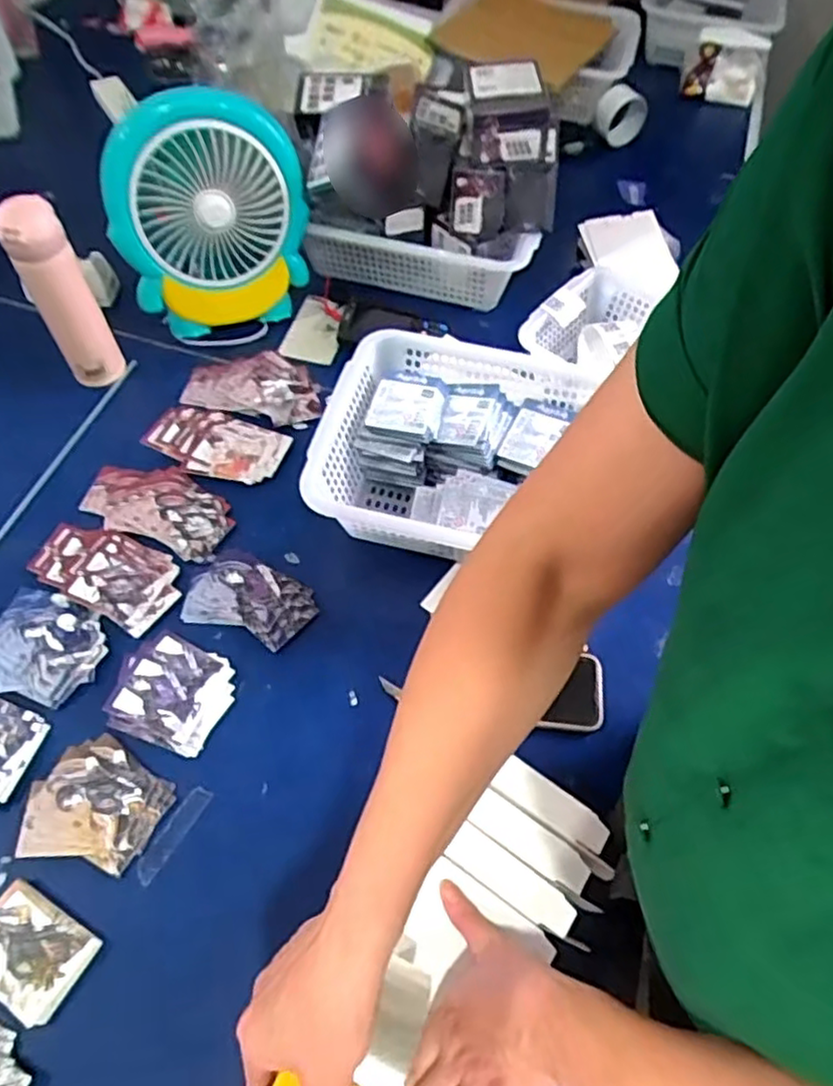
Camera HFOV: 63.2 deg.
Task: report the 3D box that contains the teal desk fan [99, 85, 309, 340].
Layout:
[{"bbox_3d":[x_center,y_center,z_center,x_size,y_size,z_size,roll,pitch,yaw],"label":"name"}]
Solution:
[{"bbox_3d":[-0.250,-0.386,0.834,0.233,0.256,0.091,-11,59,-8],"label":"teal desk fan"}]

